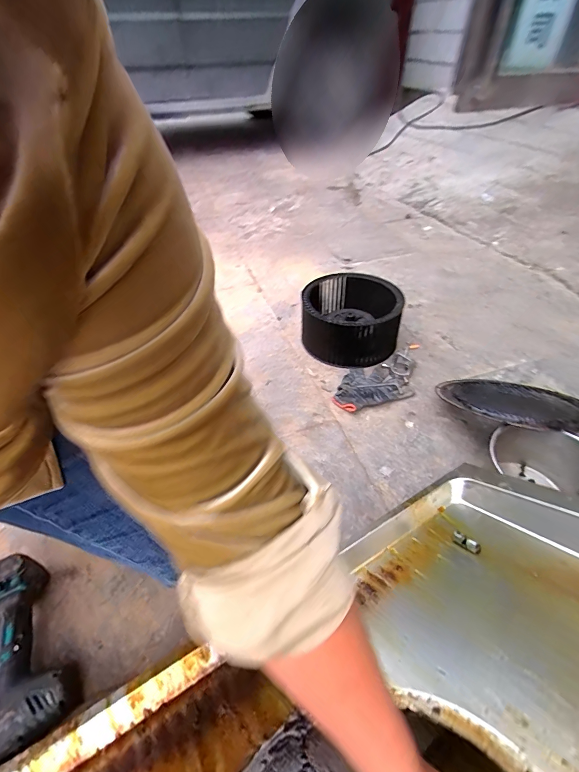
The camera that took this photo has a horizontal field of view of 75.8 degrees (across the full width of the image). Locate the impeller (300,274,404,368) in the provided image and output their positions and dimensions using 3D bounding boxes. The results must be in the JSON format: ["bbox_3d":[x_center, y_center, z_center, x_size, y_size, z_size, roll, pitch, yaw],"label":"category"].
[{"bbox_3d":[0.150,-0.166,0.906,0.226,0.129,0.235,11,45,12],"label":"impeller"}]

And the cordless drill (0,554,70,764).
[{"bbox_3d":[-0.399,0.346,0.421,0.252,0.075,0.201,-22,48,-20],"label":"cordless drill"}]

